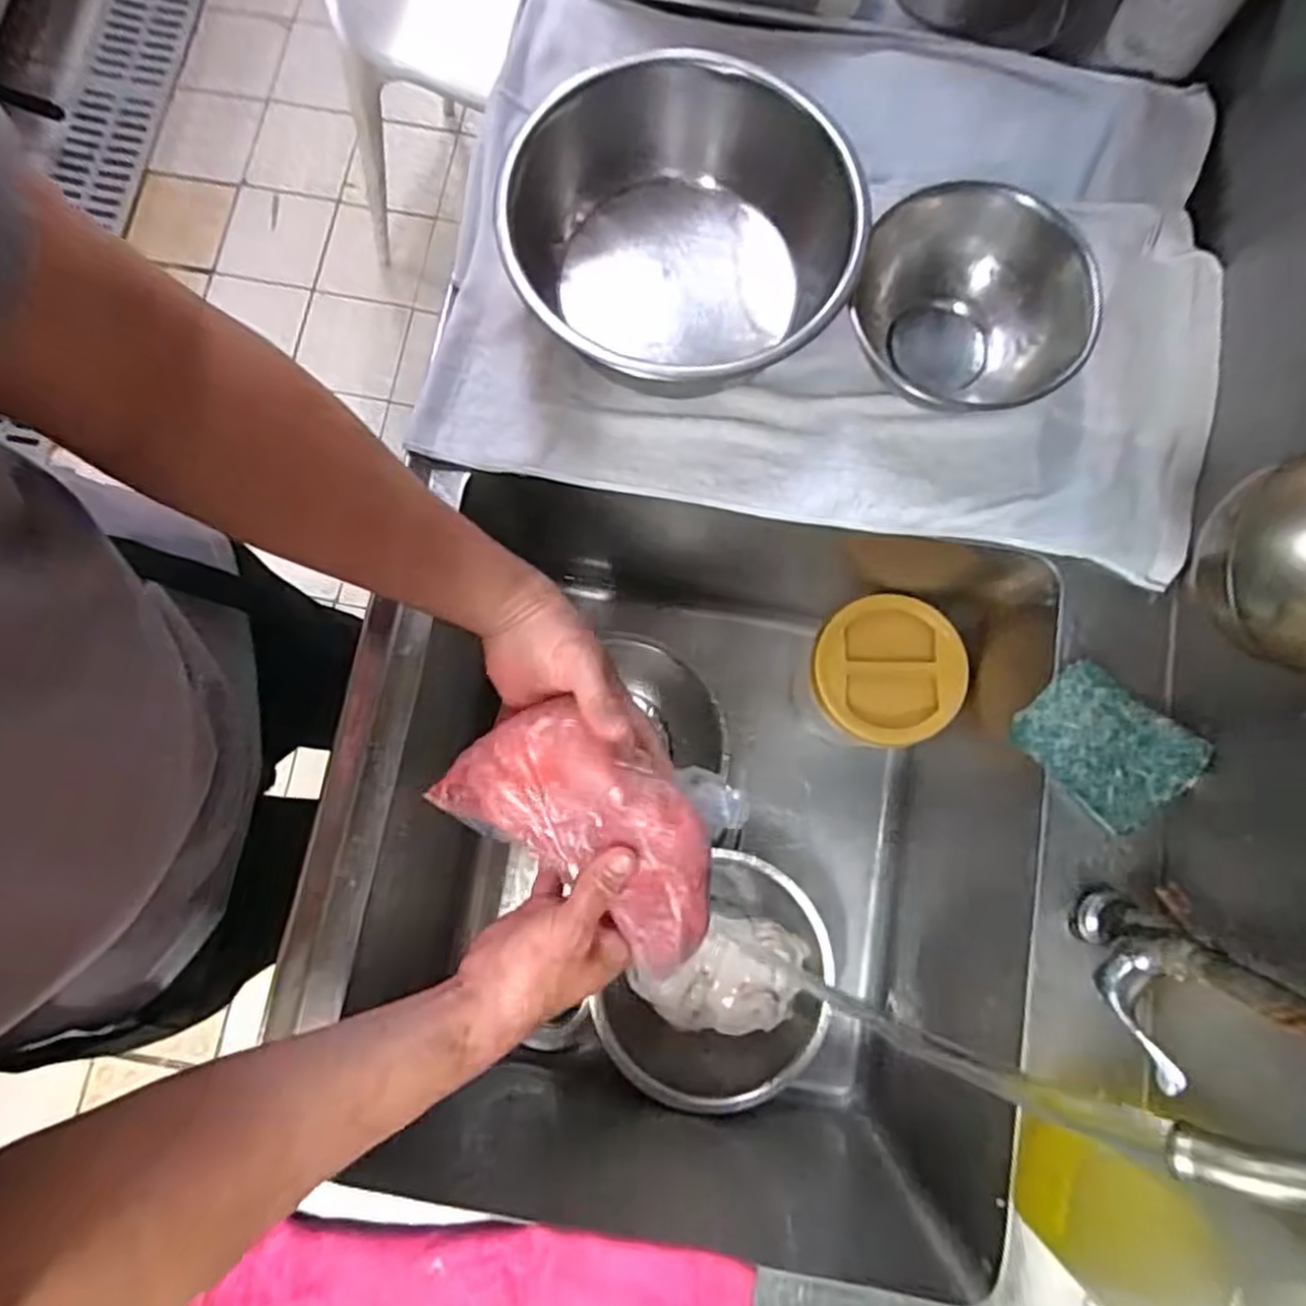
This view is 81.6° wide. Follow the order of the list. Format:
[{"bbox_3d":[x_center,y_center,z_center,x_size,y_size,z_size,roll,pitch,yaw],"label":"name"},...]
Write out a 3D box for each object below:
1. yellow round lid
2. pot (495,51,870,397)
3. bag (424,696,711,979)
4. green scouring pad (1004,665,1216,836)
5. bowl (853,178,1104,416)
[{"bbox_3d":[0.223,0.017,0.710,0.141,0.024,0.134,0,78,1],"label":"yellow round lid"},{"bbox_3d":[0.017,-0.298,0.567,0.235,0.121,0.248,0,80,-1],"label":"pot"},{"bbox_3d":[-0.043,0.110,0.495,0.193,0.062,0.097,35,81,7],"label":"bag"},{"bbox_3d":[0.310,0.062,0.518,0.103,0.023,0.077,43,82,9],"label":"green scouring pad"},{"bbox_3d":[0.225,-0.246,0.551,0.162,0.076,0.151,0,80,-1],"label":"bowl"}]

